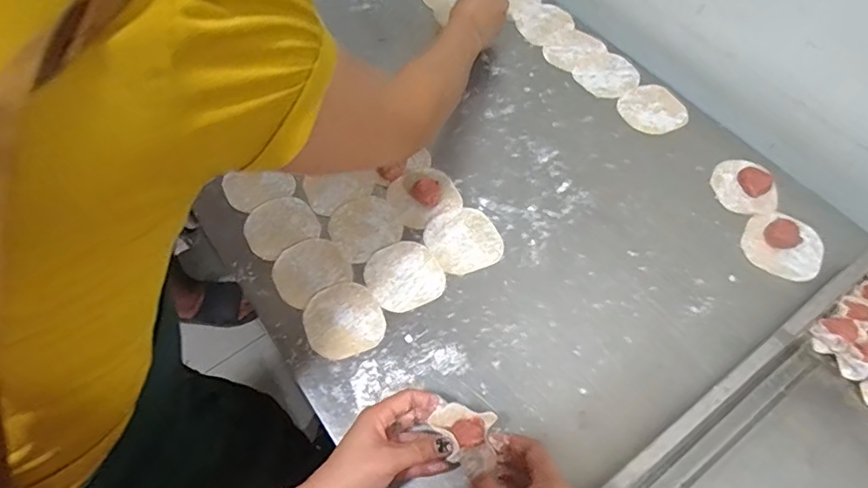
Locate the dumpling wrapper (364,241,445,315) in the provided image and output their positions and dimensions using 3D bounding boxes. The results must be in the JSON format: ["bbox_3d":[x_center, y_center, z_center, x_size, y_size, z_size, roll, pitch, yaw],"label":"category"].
[{"bbox_3d":[-0.033,0.035,0.598,0.079,0.004,0.081,-27,64,-13],"label":"dumpling wrapper"}]

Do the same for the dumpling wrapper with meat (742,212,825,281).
[{"bbox_3d":[0.397,-0.001,0.604,0.081,0.020,0.077,-1,62,1],"label":"dumpling wrapper with meat"}]

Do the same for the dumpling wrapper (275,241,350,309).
[{"bbox_3d":[-0.140,0.029,0.602,0.078,0.004,0.074,-33,66,-15],"label":"dumpling wrapper"}]

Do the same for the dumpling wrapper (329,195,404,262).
[{"bbox_3d":[-0.081,-0.020,0.630,0.077,0.004,0.077,-30,65,-14],"label":"dumpling wrapper"}]

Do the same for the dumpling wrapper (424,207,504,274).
[{"bbox_3d":[0.034,-0.004,0.621,0.079,0.004,0.078,-19,63,-9],"label":"dumpling wrapper"}]

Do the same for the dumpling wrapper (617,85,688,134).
[{"bbox_3d":[0.290,-0.179,0.710,0.078,0.004,0.079,-1,62,1],"label":"dumpling wrapper"}]

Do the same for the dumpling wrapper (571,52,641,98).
[{"bbox_3d":[0.242,-0.233,0.744,0.081,0.004,0.073,-28,65,-13],"label":"dumpling wrapper"}]

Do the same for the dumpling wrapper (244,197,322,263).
[{"bbox_3d":[-0.182,-0.022,0.631,0.080,0.006,0.073,-32,66,-15],"label":"dumpling wrapper"}]

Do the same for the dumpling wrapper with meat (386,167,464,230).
[{"bbox_3d":[-0.014,-0.059,0.643,0.078,0.012,0.076,-26,64,-12],"label":"dumpling wrapper with meat"}]

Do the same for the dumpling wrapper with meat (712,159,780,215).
[{"bbox_3d":[0.375,-0.071,0.642,0.077,0.022,0.072,-1,62,1],"label":"dumpling wrapper with meat"}]

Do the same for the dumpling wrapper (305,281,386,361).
[{"bbox_3d":[-0.096,0.080,0.573,0.079,0.004,0.083,-21,63,-9],"label":"dumpling wrapper"}]

